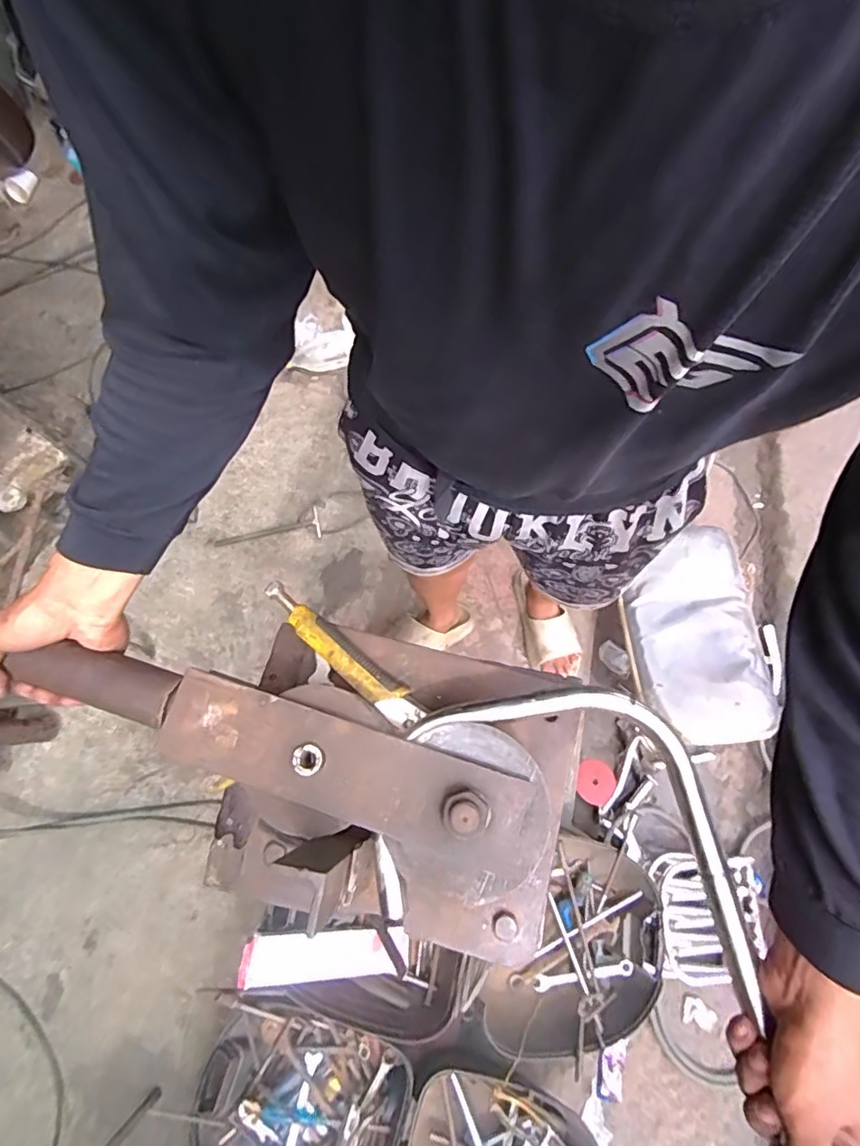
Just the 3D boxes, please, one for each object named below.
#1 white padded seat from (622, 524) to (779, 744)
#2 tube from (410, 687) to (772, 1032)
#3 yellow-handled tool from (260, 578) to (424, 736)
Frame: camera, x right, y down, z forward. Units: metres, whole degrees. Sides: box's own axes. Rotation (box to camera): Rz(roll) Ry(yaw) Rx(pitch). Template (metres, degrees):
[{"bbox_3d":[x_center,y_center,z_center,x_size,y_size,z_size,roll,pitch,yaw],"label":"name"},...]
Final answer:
[{"bbox_3d":[0.574,0.129,1.263,0.253,0.064,0.448,-3,72,4],"label":"white padded seat"},{"bbox_3d":[0.163,0.353,0.373,0.183,0.039,0.586,-17,74,-3],"label":"tube"},{"bbox_3d":[-0.080,0.072,0.521,0.181,0.015,0.027,39,79,15],"label":"yellow-handled tool"}]

